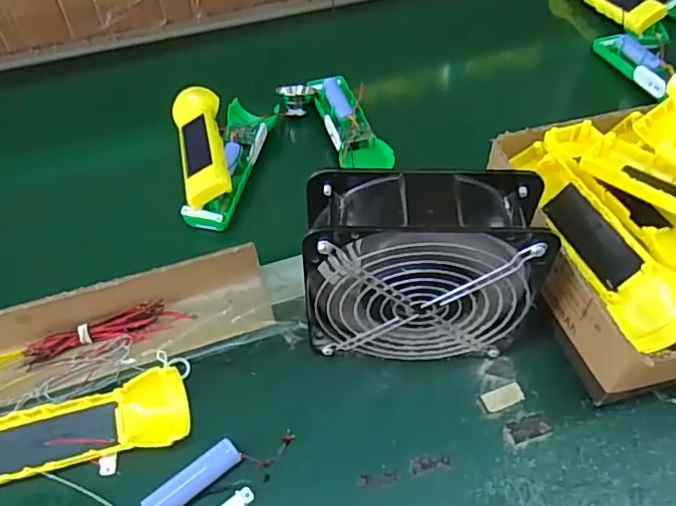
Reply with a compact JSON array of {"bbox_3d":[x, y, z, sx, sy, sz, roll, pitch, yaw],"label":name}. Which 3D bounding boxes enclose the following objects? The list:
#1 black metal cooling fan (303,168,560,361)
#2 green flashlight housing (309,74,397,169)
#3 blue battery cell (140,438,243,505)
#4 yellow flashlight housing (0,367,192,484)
[{"bbox_3d":[0.054,0.014,0.394,0.148,0.148,0.065,3,52,1],"label":"black metal cooling fan"},{"bbox_3d":[0.011,-0.138,0.601,0.052,0.020,0.152,-11,53,-10],"label":"green flashlight housing"},{"bbox_3d":[-0.094,0.148,0.374,0.067,0.015,0.018,-33,59,-23],"label":"blue battery cell"},{"bbox_3d":[-0.185,0.122,0.386,0.162,0.022,0.047,-12,53,-10],"label":"yellow flashlight housing"}]

